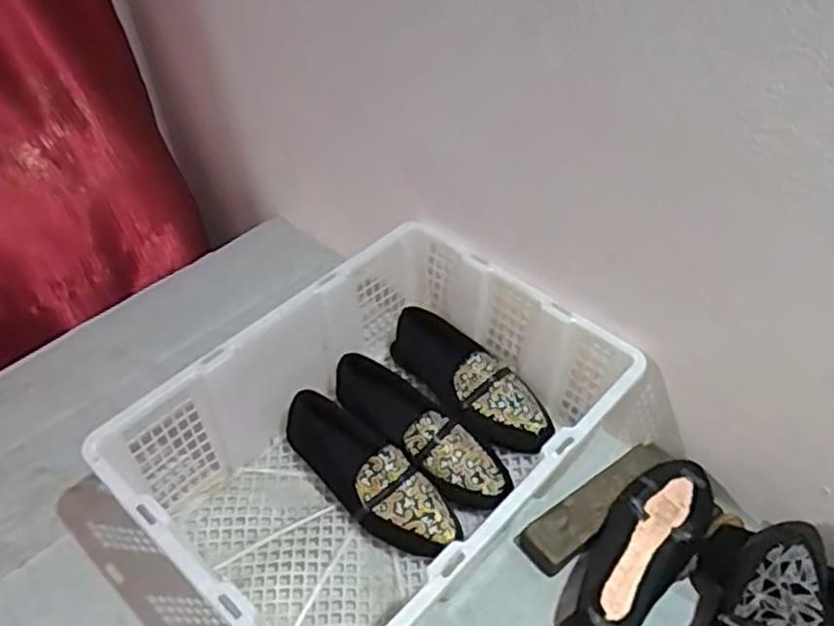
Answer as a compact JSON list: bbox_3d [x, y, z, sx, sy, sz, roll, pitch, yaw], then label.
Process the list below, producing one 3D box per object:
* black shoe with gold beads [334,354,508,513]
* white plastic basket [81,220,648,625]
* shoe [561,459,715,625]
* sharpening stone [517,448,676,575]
[{"bbox_3d":[0.008,0.140,0.864,0.094,0.092,0.255,-32,54,-28],"label":"black shoe with gold beads"},{"bbox_3d":[-0.036,0.139,0.784,0.347,0.161,0.467,35,55,29],"label":"white plastic basket"},{"bbox_3d":[0.232,0.244,0.753,0.089,0.064,0.242,31,53,26],"label":"shoe"},{"bbox_3d":[0.204,0.213,0.802,0.201,0.032,0.056,-25,51,-23],"label":"sharpening stone"}]

